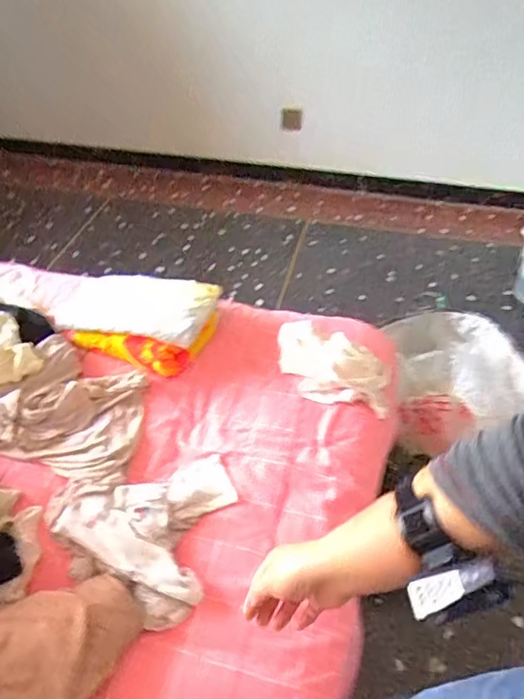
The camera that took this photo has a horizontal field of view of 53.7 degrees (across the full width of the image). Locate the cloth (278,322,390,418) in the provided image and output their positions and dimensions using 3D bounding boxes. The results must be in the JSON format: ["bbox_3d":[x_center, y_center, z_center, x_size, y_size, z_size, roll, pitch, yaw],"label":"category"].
[{"bbox_3d":[0.122,0.030,0.894,0.197,0.074,0.130,7,47,8],"label":"cloth"}]

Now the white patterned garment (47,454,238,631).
[{"bbox_3d":[-0.153,0.247,0.701,0.242,0.045,0.219,-12,47,-10],"label":"white patterned garment"}]

